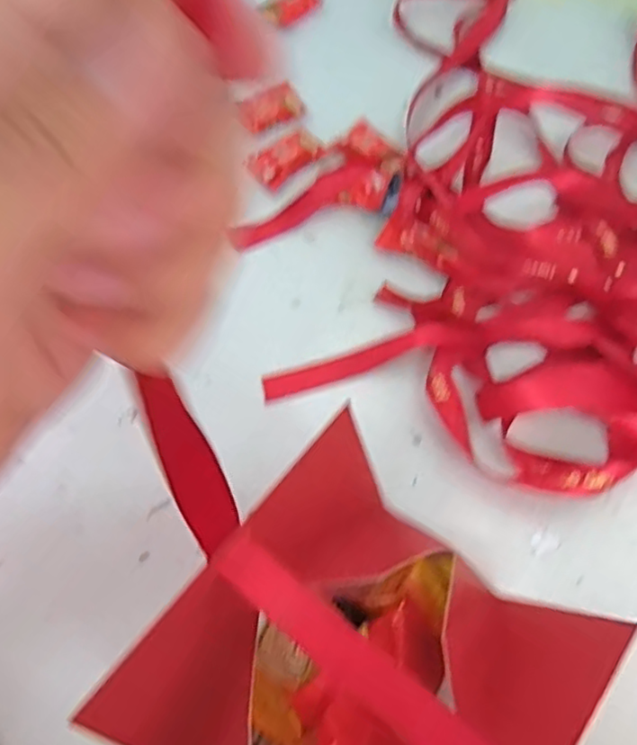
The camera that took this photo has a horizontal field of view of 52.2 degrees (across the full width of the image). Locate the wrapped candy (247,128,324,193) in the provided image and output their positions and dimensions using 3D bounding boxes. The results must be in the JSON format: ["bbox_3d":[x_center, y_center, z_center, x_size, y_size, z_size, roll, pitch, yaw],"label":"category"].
[{"bbox_3d":[-0.023,-0.161,0.476,0.061,0.007,0.036,-40,67,-17],"label":"wrapped candy"}]

